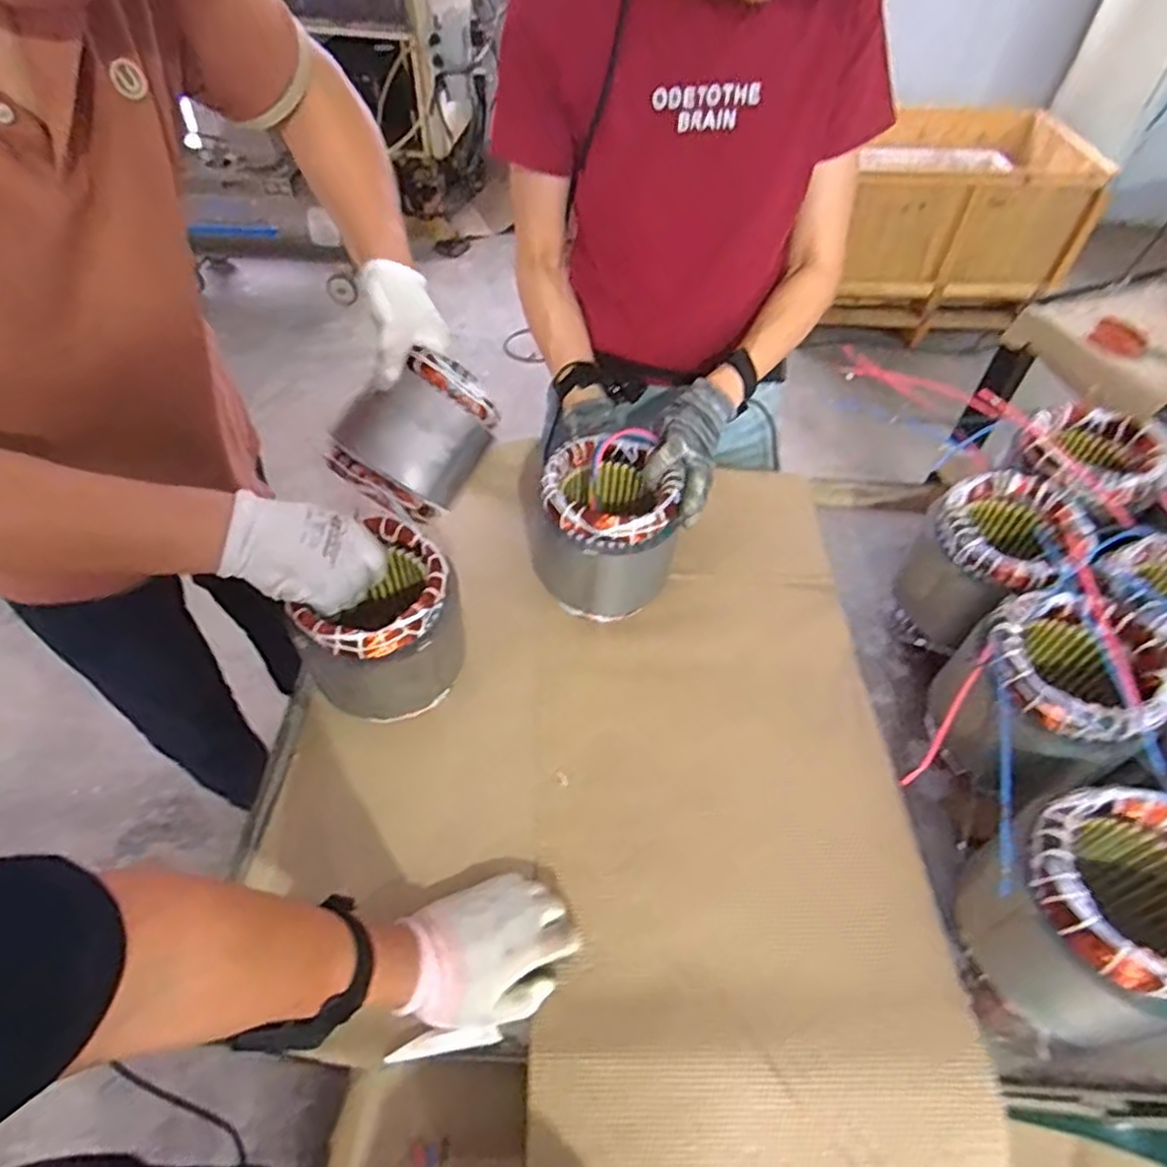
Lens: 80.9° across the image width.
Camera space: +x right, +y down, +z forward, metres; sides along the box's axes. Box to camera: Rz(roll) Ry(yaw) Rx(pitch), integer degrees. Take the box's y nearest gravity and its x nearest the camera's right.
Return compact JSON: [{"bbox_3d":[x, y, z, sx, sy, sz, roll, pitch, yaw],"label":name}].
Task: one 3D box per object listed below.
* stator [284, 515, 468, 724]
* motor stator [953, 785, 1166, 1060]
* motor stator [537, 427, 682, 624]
[{"bbox_3d":[-0.189,0.045,0.663,0.140,0.150,0.143,-4,52,-5],"label":"stator"},{"bbox_3d":[0.386,0.249,0.520,0.140,0.154,0.146,-25,56,-20],"label":"motor stator"},{"bbox_3d":[0.026,-0.056,0.752,0.137,0.160,0.135,7,52,3],"label":"motor stator"}]

